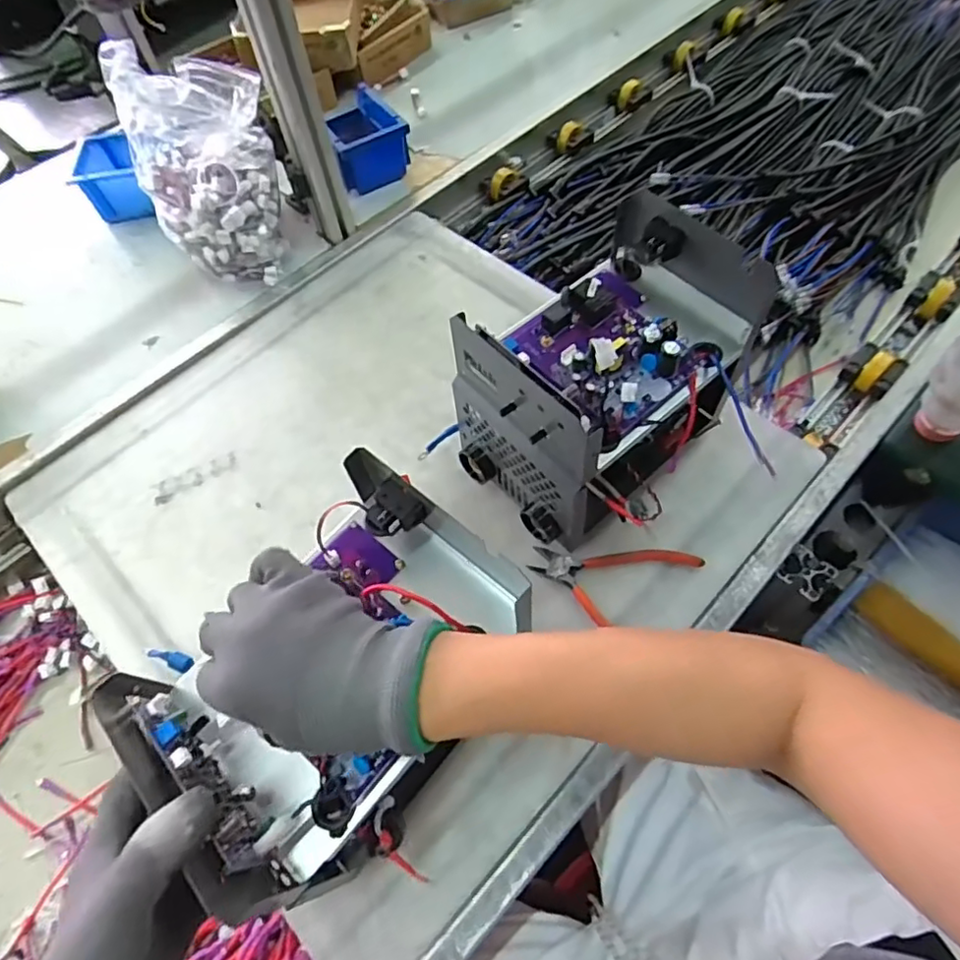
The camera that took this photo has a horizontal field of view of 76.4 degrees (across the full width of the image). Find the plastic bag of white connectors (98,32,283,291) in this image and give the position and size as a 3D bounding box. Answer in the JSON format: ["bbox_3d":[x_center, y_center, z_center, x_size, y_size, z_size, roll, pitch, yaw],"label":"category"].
[{"bbox_3d":[-0.313,-0.358,0.722,0.160,0.203,0.175,-28,61,-12],"label":"plastic bag of white connectors"}]

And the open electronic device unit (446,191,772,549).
[{"bbox_3d":[0.102,-0.086,0.518,0.220,0.162,0.162,-38,64,-16],"label":"open electronic device unit"}]

